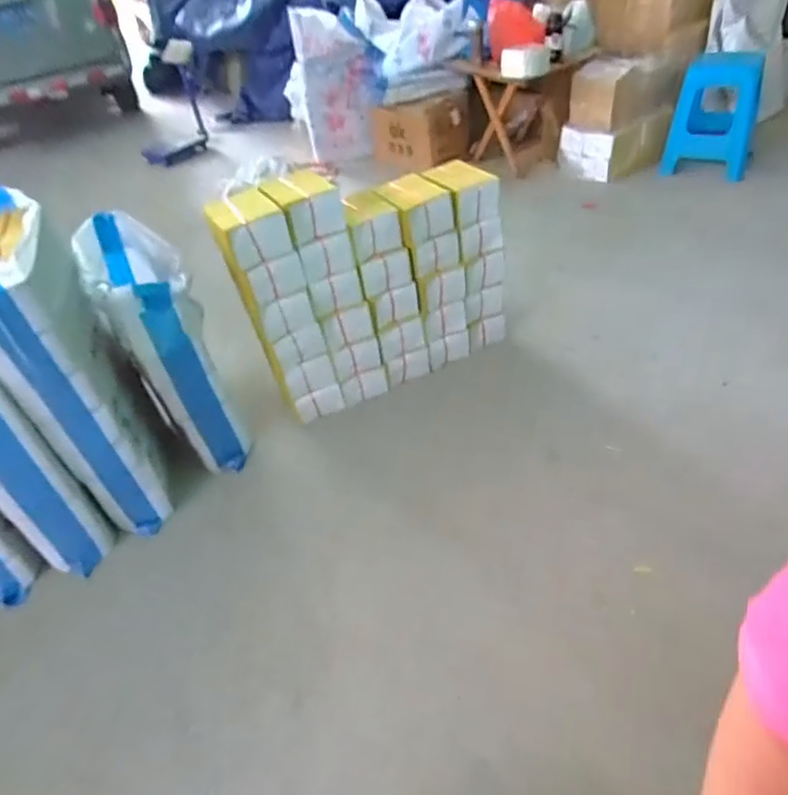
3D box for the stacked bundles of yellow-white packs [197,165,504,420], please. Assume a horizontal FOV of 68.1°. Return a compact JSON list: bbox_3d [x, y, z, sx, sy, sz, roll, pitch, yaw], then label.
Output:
[{"bbox_3d":[-0.042,-0.361,1.697,0.788,0.608,0.227,-23,43,-14],"label":"stacked bundles of yellow-white packs"}]

